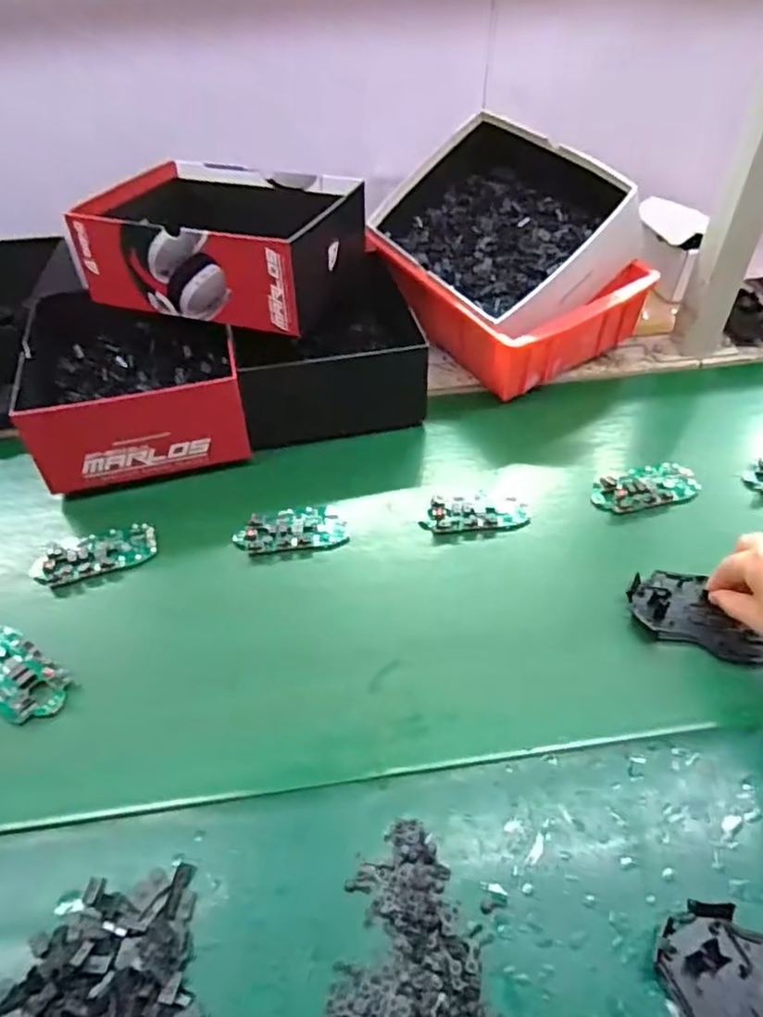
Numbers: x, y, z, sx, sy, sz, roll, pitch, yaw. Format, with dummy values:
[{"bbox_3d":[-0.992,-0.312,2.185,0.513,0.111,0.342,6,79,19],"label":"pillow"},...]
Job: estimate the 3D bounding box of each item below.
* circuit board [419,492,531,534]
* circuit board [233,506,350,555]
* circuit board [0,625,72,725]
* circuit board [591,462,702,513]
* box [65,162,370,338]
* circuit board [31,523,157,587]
[{"bbox_3d":[0.084,0.002,0.568,0.095,0.011,0.043,-5,47,-2],"label":"circuit board"},{"bbox_3d":[-0.079,0.019,0.553,0.094,0.018,0.043,-12,47,-9],"label":"circuit board"},{"bbox_3d":[-0.271,0.119,0.461,0.098,0.014,0.044,28,54,26],"label":"circuit board"},{"bbox_3d":[0.244,-0.019,0.581,0.101,0.014,0.043,-15,48,-12],"label":"circuit board"},{"bbox_3d":[-0.167,-0.290,0.662,0.258,0.084,0.205,12,47,15],"label":"box"},{"bbox_3d":[-0.244,0.037,0.537,0.098,0.018,0.041,-19,49,-15],"label":"circuit board"}]

